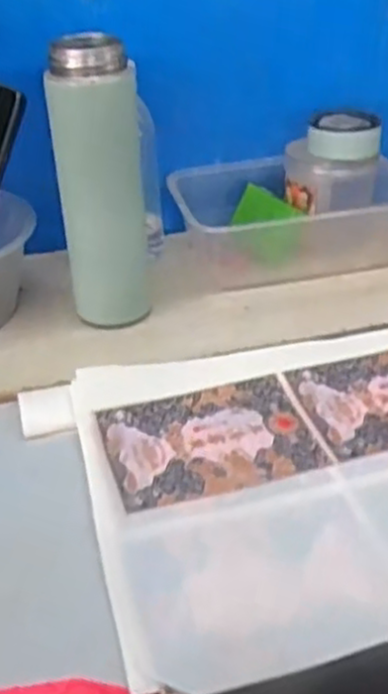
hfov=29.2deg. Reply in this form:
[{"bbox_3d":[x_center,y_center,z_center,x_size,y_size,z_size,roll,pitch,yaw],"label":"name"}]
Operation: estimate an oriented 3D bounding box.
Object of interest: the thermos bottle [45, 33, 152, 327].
[{"bbox_3d":[-0.070,-0.116,0.562,0.064,0.203,0.060,-8,38,-10],"label":"thermos bottle"}]

